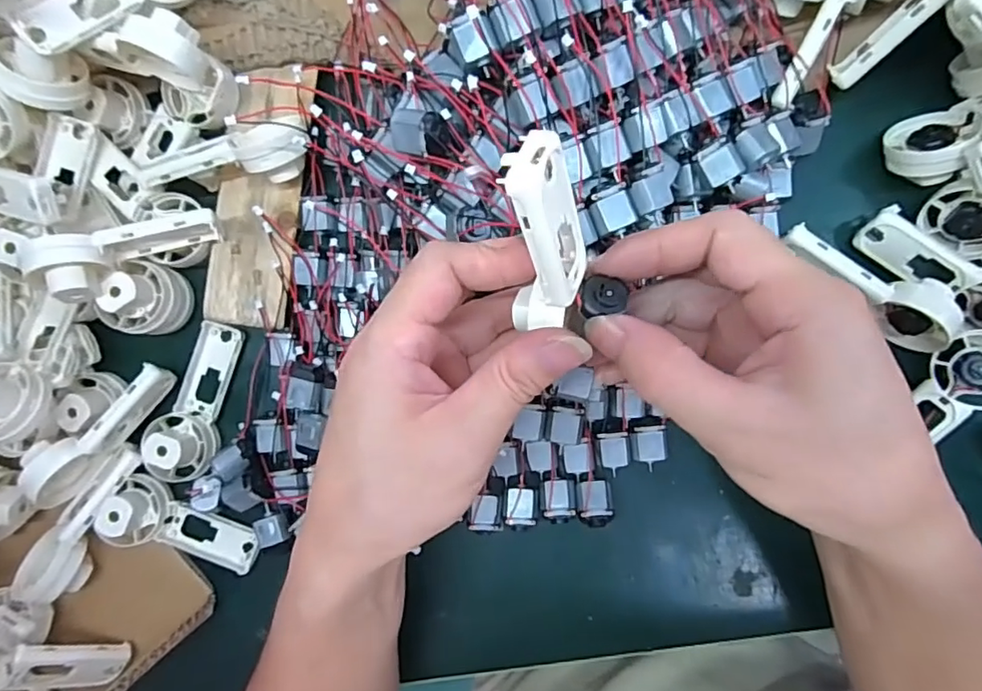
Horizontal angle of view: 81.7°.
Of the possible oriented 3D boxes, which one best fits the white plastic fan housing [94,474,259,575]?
[{"bbox_3d":[-0.176,0.105,0.326,0.084,0.026,0.036,26,91,-12],"label":"white plastic fan housing"}]

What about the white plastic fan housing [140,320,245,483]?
[{"bbox_3d":[-0.170,0.032,0.328,0.036,0.023,0.091,12,77,5],"label":"white plastic fan housing"}]

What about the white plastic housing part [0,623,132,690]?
[{"bbox_3d":[-0.244,0.168,0.300,0.093,0.015,0.037,29,91,-38],"label":"white plastic housing part"}]

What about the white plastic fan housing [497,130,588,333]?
[{"bbox_3d":[0.018,-0.035,0.182,0.025,0.067,0.020,-10,47,4],"label":"white plastic fan housing"}]

